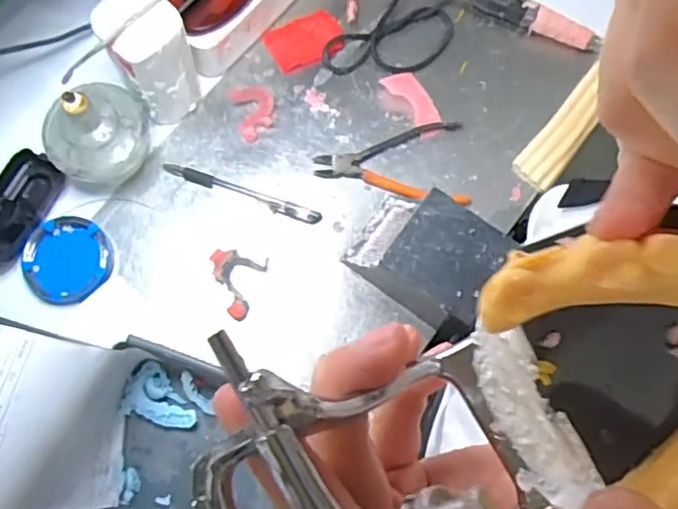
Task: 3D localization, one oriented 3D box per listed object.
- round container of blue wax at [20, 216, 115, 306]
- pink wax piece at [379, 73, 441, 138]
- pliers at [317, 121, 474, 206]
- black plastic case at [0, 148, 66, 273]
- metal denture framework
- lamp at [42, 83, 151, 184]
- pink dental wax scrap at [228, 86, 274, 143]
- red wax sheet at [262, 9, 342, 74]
[{"bbox_3d":[-0.251,0.005,0.574,0.080,0.014,0.075,0,75,-2],"label":"round container of blue wax"},{"bbox_3d":[0.079,-0.155,0.631,0.035,0.015,0.075,-36,79,-10],"label":"pink wax piece"},{"bbox_3d":[0.052,-0.085,0.614,0.147,0.011,0.086,-6,75,-3],"label":"pliers"},{"bbox_3d":[-0.303,-0.041,0.583,0.057,0.020,0.113,24,76,5],"label":"black plastic case"},{"bbox_3d":[-0.097,0.025,0.571,0.048,0.013,0.061,15,75,2],"label":"metal denture framework"},{"bbox_3d":[-0.215,-0.108,0.558,0.090,0.103,0.082,0,75,-2],"label":"lamp"},{"bbox_3d":[-0.083,-0.143,0.625,0.042,0.017,0.053,-17,76,-6],"label":"pink dental wax scrap"},{"bbox_3d":[-0.035,-0.226,0.651,0.077,0.008,0.057,-29,78,-9],"label":"red wax sheet"}]

